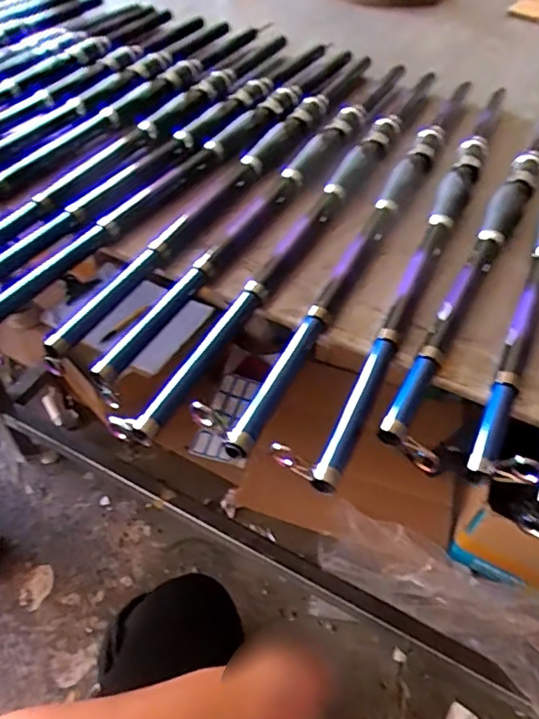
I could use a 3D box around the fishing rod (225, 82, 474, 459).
[{"bbox_3d":[0.116,-0.149,0.537,0.026,0.022,0.617,22,51,15],"label":"fishing rod"}]

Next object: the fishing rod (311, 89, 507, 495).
[{"bbox_3d":[0.163,-0.130,0.521,0.028,0.026,0.609,23,51,14],"label":"fishing rod"}]

